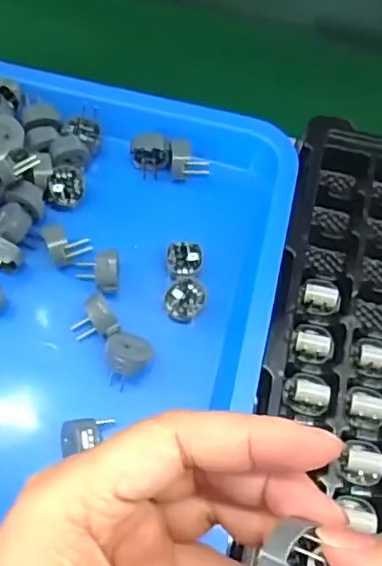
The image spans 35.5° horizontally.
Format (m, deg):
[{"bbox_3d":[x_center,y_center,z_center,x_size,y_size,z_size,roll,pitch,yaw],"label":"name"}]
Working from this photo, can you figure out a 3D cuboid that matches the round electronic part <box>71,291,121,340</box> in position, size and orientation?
[{"bbox_3d":[-0.058,0.025,0.376,0.028,0.023,0.026,1,64,-3],"label":"round electronic part"}]

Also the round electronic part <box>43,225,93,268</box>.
[{"bbox_3d":[-0.082,-0.027,0.396,0.028,0.021,0.024,-24,68,-14],"label":"round electronic part"}]

